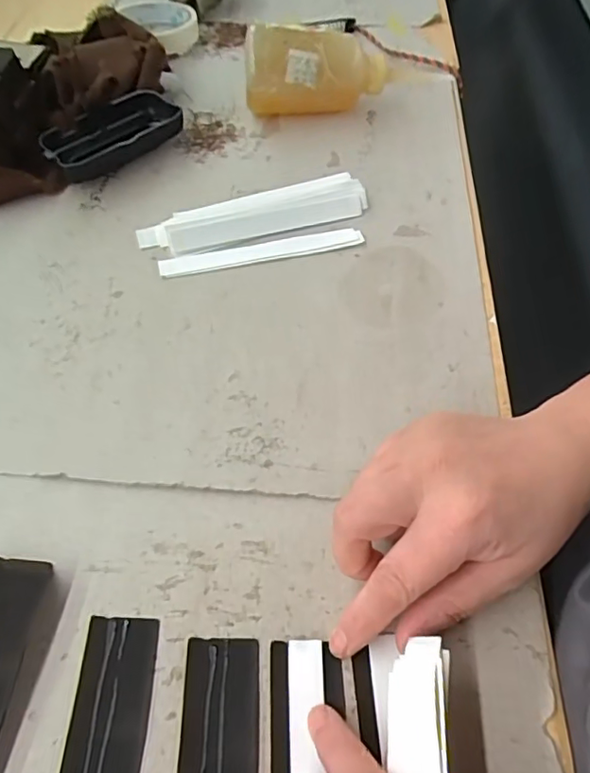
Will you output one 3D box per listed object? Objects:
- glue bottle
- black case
[{"bbox_3d":[0.047,-0.267,0.465,0.176,0.065,0.050,-7,57,-5],"label":"glue bottle"},{"bbox_3d":[-0.146,-0.201,0.443,0.109,0.030,0.058,-34,63,-21],"label":"black case"}]

